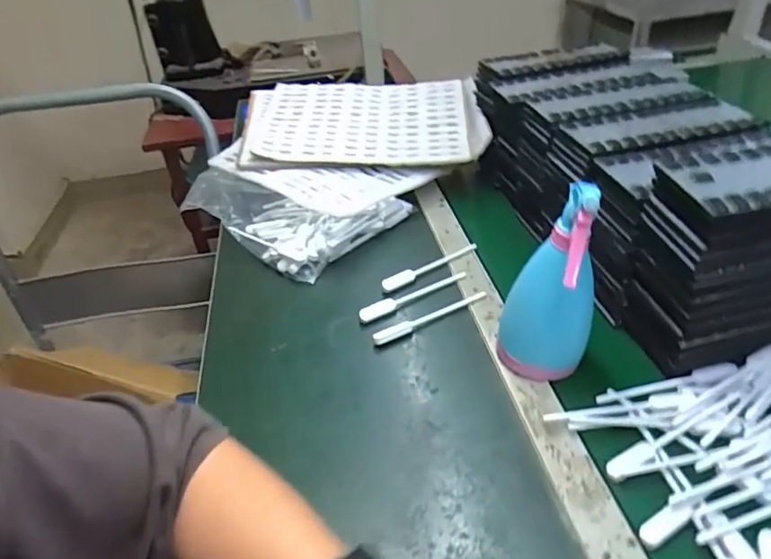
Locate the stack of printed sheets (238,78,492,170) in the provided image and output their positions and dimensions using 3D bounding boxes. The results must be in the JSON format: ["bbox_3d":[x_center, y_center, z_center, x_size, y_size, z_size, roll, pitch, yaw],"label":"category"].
[{"bbox_3d":[-0.038,-0.252,0.849,0.377,0.033,0.221,-1,50,1],"label":"stack of printed sheets"}]

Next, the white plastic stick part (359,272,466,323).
[{"bbox_3d":[0.034,0.019,0.624,0.143,0.018,0.014,-23,40,-20],"label":"white plastic stick part"}]

